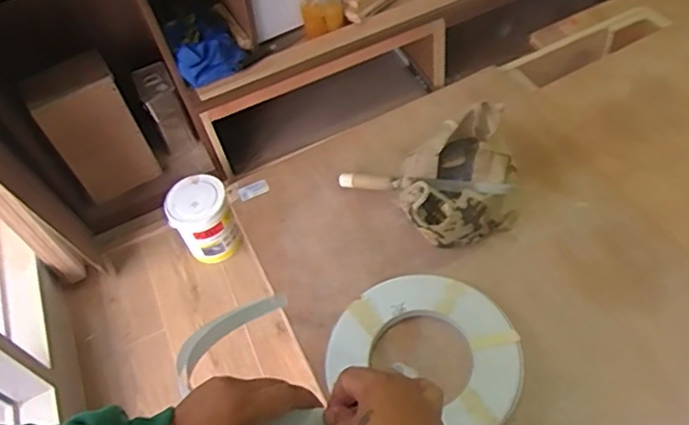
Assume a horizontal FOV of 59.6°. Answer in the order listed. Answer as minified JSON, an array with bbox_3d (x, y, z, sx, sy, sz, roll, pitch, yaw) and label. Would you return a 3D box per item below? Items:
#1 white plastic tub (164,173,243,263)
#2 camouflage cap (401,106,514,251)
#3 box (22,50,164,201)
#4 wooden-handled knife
[{"bbox_3d":[-0.406,0.017,1.734,0.177,0.185,0.181,-22,54,-7],"label":"white plastic tub"},{"bbox_3d":[0.185,-0.051,0.967,0.168,0.174,0.170,-4,54,6],"label":"camouflage cap"},{"bbox_3d":[-0.725,-0.239,1.744,0.235,0.406,0.174,-33,56,-15],"label":"box"},{"bbox_3d":[0.122,-0.046,1.006,0.303,0.031,0.033,6,50,31],"label":"wooden-handled knife"}]

